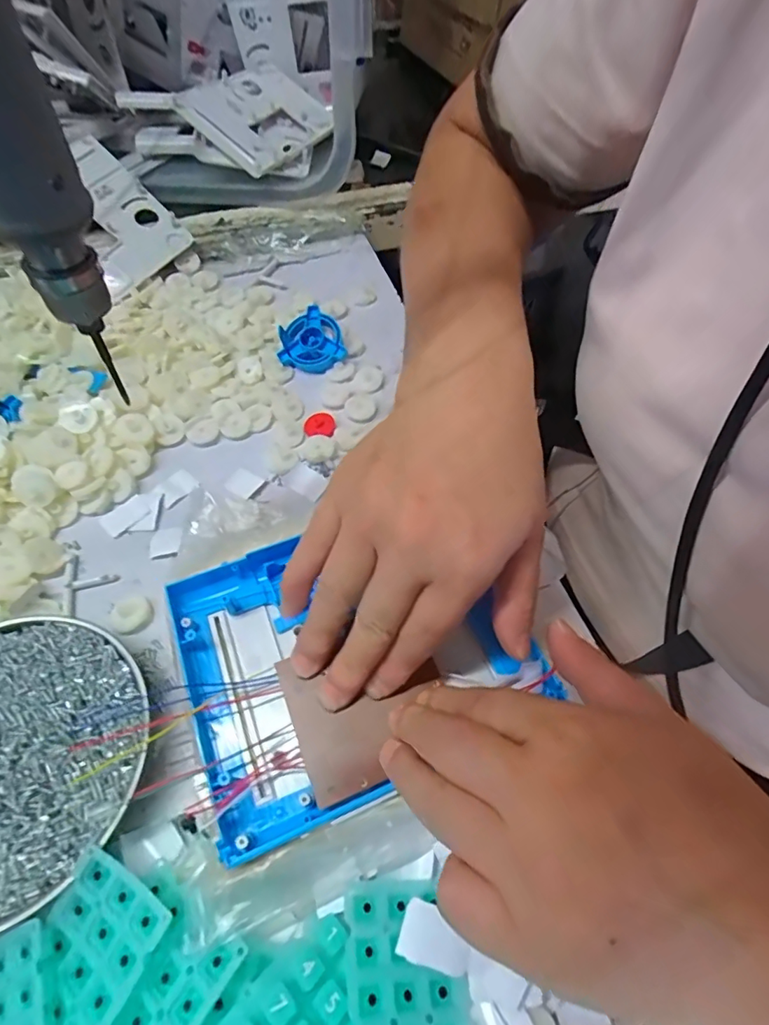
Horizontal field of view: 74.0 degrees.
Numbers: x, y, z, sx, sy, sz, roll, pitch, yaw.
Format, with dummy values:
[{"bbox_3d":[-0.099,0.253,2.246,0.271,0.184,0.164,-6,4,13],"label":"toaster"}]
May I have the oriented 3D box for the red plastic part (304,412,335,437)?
[{"bbox_3d":[-0.048,-0.066,0.380,0.022,0.004,0.024,0,57,-4],"label":"red plastic part"}]

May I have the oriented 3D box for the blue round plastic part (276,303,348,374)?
[{"bbox_3d":[-0.059,-0.136,0.412,0.053,0.014,0.050,-44,82,-6],"label":"blue round plastic part"}]

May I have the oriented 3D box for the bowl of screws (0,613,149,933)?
[{"bbox_3d":[-0.184,0.115,0.243,0.130,0.021,0.131,2,57,-2],"label":"bowl of screws"}]

